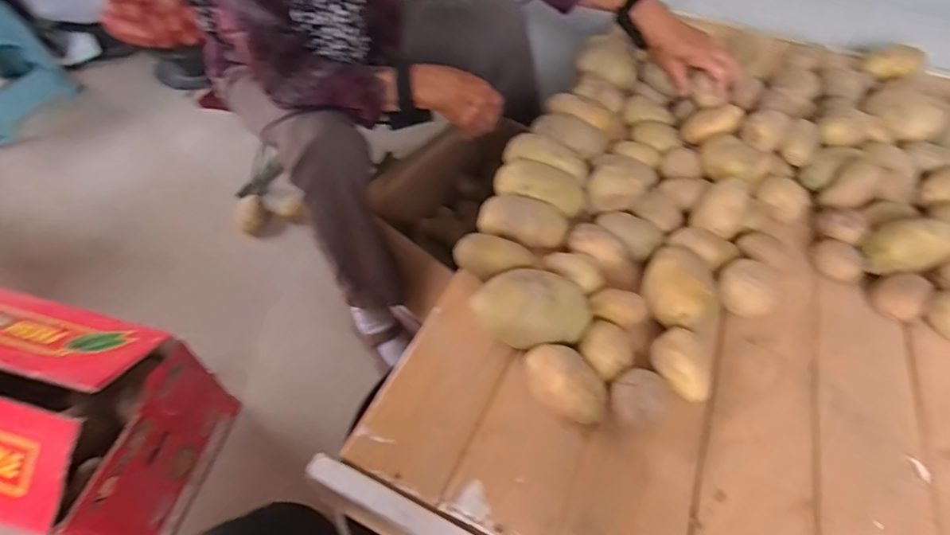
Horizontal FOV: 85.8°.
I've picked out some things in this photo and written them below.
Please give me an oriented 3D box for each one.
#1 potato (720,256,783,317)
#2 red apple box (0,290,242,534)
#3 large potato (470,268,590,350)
[{"bbox_3d":[0.304,0.026,0.571,0.061,0.043,0.049,39,61,24],"label":"potato"},{"bbox_3d":[-0.618,0.212,0.727,0.379,0.262,0.247,12,53,7],"label":"red apple box"},{"bbox_3d":[0.057,0.041,0.519,0.114,0.055,0.075,4,53,1],"label":"large potato"}]

